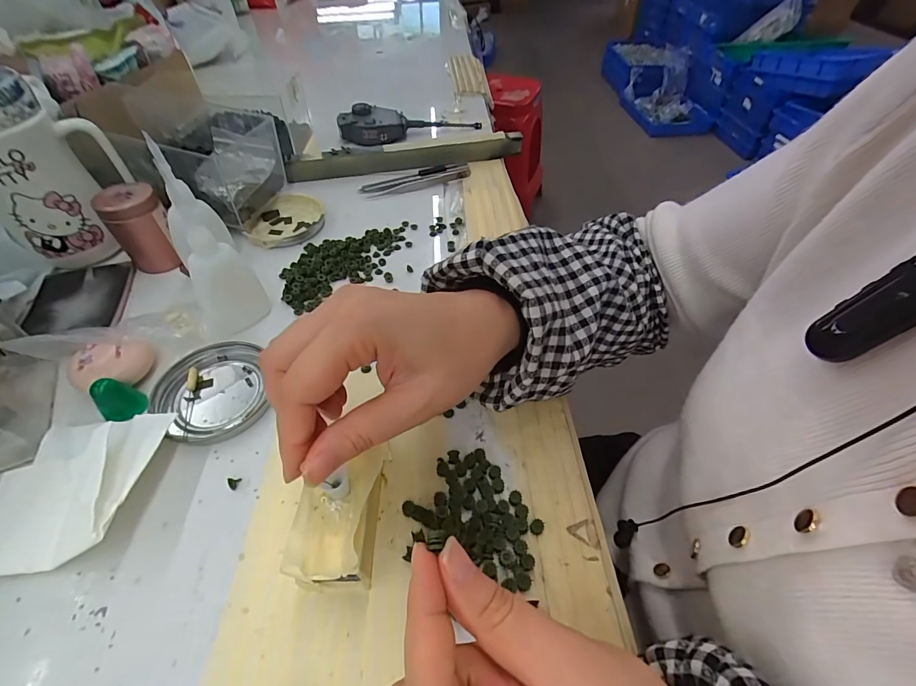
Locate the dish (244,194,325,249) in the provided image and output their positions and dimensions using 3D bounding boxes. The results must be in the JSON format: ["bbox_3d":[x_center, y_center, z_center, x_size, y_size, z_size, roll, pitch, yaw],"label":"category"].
[{"bbox_3d":[-0.176,-0.125,0.416,0.074,0.013,0.078,-11,51,-11],"label":"dish"}]

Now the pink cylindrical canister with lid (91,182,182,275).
[{"bbox_3d":[-0.272,-0.098,0.349,0.035,0.066,0.041,33,56,24],"label":"pink cylindrical canister with lid"}]

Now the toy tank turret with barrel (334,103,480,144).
[{"bbox_3d":[-0.065,-0.302,0.549,0.186,0.030,0.056,-15,52,-14],"label":"toy tank turret with barrel"}]

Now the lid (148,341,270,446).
[{"bbox_3d":[-0.171,0.033,0.279,0.069,0.009,0.075,-17,52,-15],"label":"lid"}]

